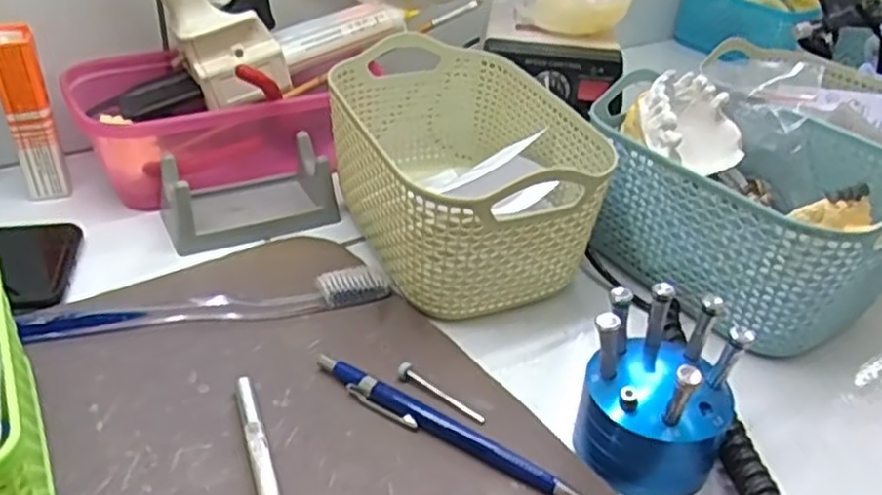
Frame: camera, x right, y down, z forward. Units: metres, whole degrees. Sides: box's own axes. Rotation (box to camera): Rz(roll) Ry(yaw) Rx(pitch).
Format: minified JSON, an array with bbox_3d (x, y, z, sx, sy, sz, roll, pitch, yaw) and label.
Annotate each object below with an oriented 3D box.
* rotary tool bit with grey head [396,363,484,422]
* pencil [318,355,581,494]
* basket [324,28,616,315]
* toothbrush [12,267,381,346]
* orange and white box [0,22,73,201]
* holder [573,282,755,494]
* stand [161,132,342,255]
[{"bbox_3d":[0.000,0.064,0.332,0.047,0.004,0.008,26,39,28],"label":"rotary tool bit with grey head"},{"bbox_3d":[0.002,0.077,0.312,0.133,0.009,0.010,23,37,24],"label":"pencil"},{"bbox_3d":[0.010,-0.044,0.421,0.113,0.087,0.177,-11,37,-23],"label":"basket"},{"bbox_3d":[-0.111,0.029,0.368,0.172,0.010,0.020,-7,36,-18],"label":"toothbrush"},{"bbox_3d":[-0.247,-0.079,0.445,0.026,0.098,0.037,-16,39,-28],"label":"orange and white box"},{"bbox_3d":[0.089,0.057,0.299,0.057,0.067,0.053,4,34,-2],"label":"holder"},{"bbox_3d":[-0.116,-0.037,0.441,0.098,0.035,0.055,-13,38,-25],"label":"stand"}]

